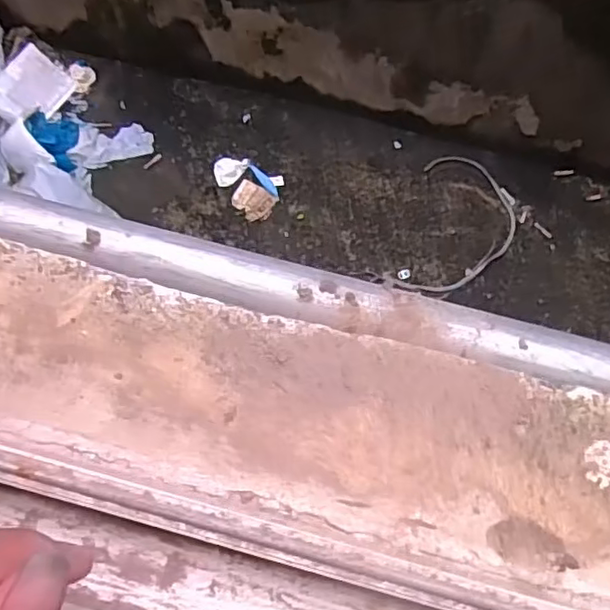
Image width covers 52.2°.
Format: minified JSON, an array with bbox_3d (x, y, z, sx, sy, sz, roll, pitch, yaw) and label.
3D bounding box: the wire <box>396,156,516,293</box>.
[{"bbox_3d":[0.346,-0.168,1.359,0.221,0.014,0.344,16,72,3],"label":"wire"}]

